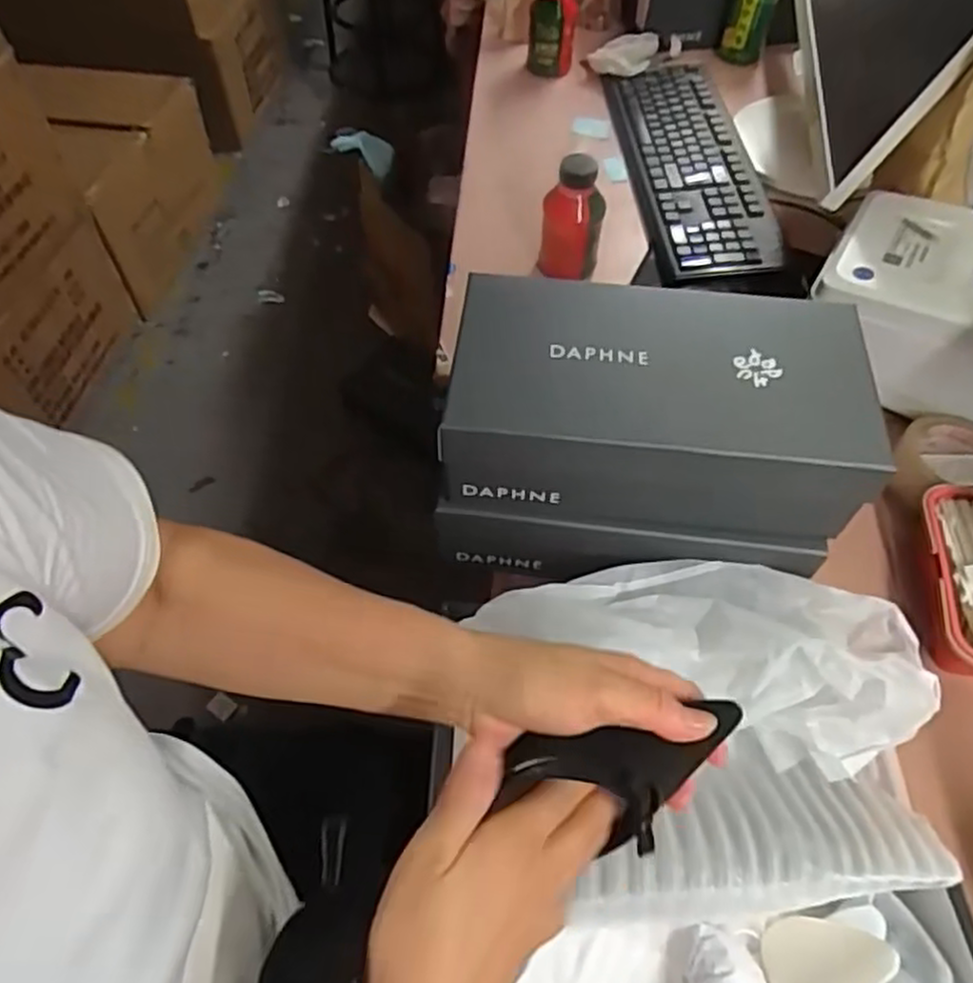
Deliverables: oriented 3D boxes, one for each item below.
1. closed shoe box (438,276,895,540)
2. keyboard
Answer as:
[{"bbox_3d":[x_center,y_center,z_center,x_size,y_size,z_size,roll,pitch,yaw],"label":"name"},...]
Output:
[{"bbox_3d":[0.125,-0.067,0.568,0.296,0.105,0.157,6,57,4],"label":"closed shoe box"},{"bbox_3d":[0.257,-0.417,0.952,0.143,0.031,0.414,-5,56,-3],"label":"keyboard"}]

